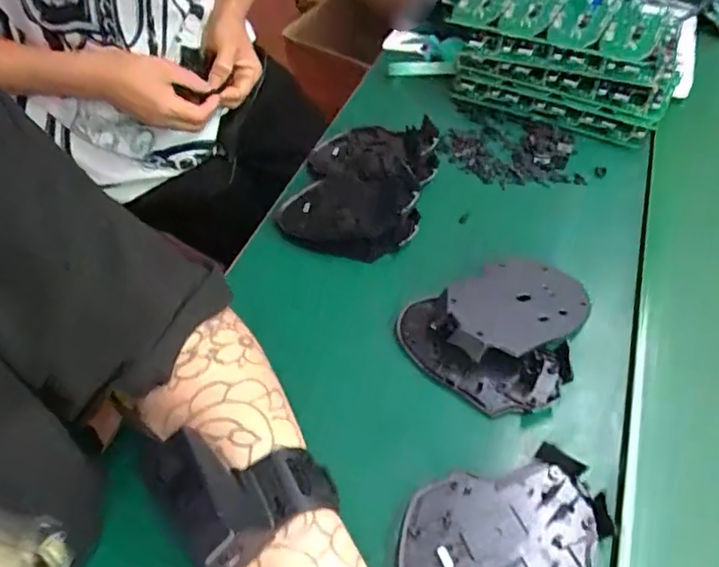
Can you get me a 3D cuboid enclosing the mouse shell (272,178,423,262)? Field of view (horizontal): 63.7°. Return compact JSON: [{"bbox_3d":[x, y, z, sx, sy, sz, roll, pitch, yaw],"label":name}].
[{"bbox_3d":[-0.008,-0.062,0.472,0.110,0.030,0.076,17,52,15],"label":"mouse shell"}]

